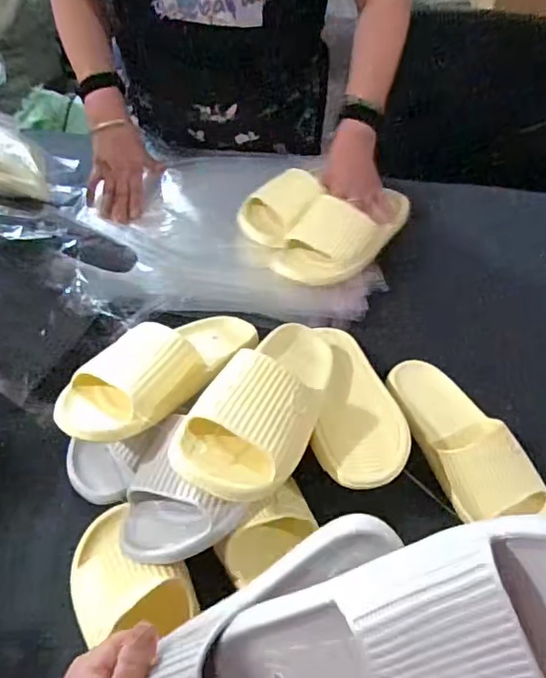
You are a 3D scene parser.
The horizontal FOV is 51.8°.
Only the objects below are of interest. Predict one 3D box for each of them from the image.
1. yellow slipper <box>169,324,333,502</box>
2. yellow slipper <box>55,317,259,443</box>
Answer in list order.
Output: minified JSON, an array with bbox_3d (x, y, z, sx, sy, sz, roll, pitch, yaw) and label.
[{"bbox_3d":[0.002,0.049,0.550,0.099,0.079,0.253,21,33,14],"label":"yellow slipper"},{"bbox_3d":[-0.107,0.010,0.594,0.102,0.070,0.261,28,33,19],"label":"yellow slipper"}]

